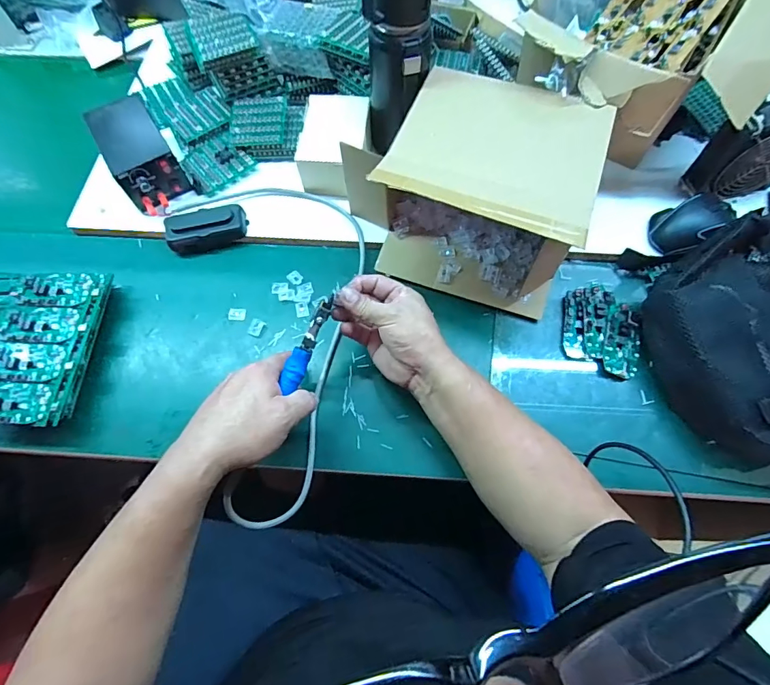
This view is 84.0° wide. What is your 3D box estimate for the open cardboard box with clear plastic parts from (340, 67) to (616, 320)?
[{"bbox_3d":[0.097,-0.197,0.527,0.280,0.147,0.226,17,68,8],"label":"open cardboard box with clear plastic parts"}]

